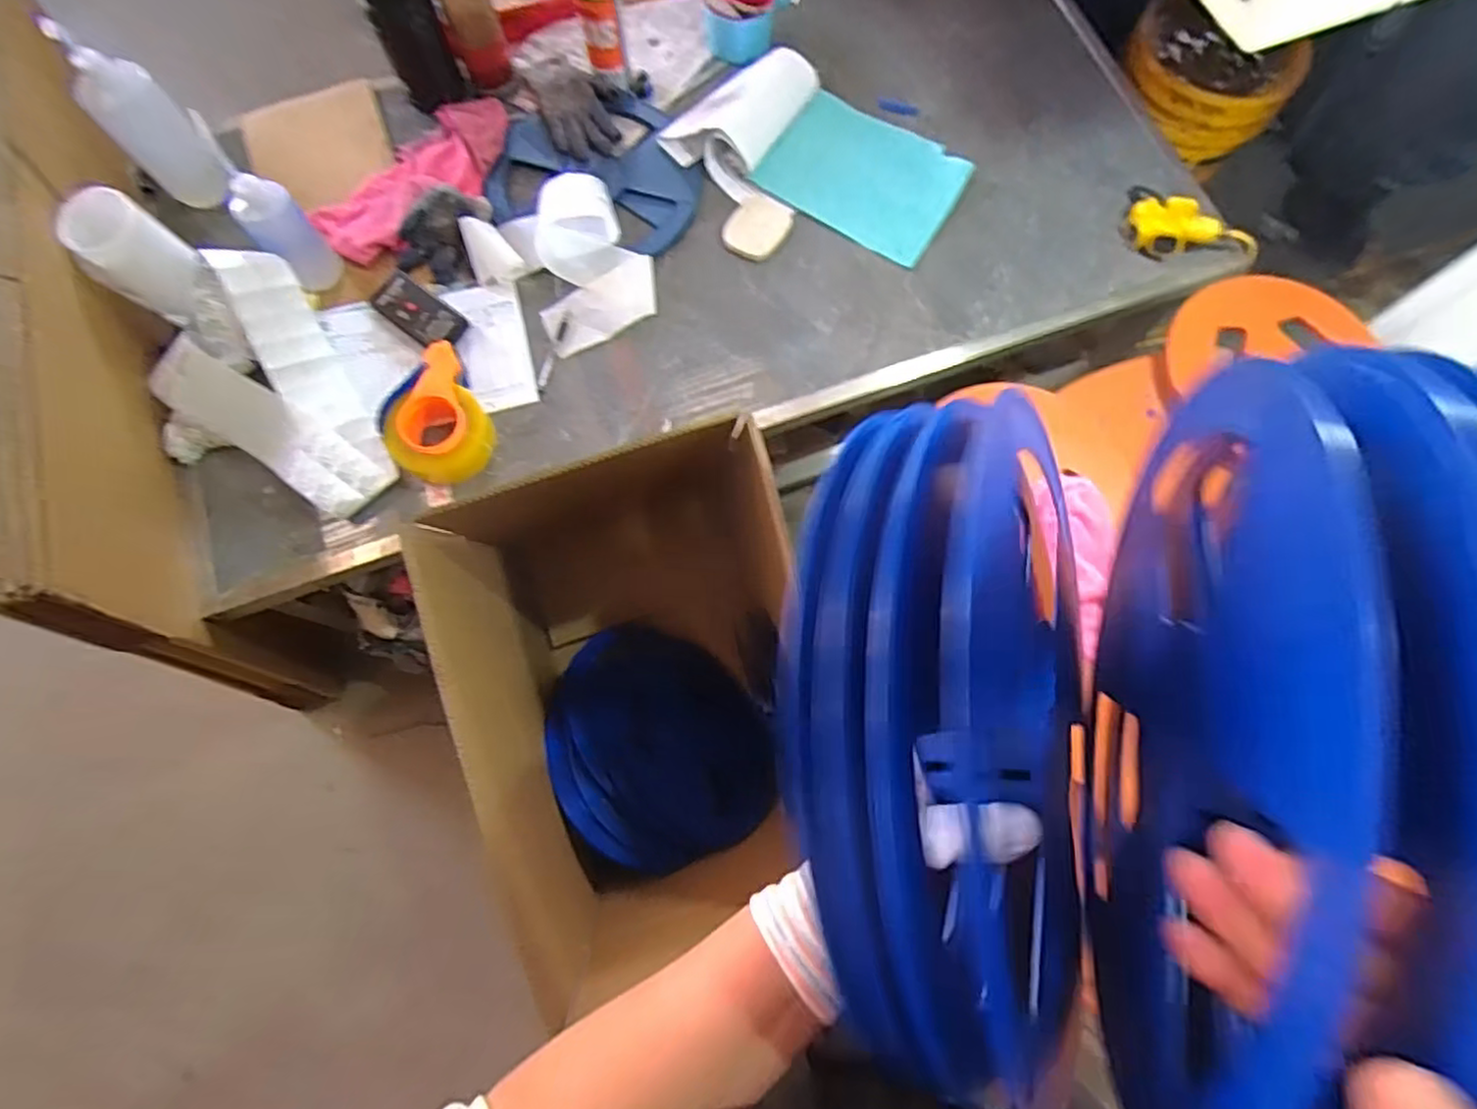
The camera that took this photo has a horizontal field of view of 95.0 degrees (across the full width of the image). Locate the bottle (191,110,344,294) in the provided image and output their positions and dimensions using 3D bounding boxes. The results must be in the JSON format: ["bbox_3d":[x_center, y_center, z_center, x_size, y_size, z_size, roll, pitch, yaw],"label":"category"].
[{"bbox_3d":[-0.624,-0.448,0.899,0.074,0.203,0.086,-41,79,-11],"label":"bottle"}]

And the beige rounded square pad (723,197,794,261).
[{"bbox_3d":[0.028,-0.486,1.008,0.090,0.009,0.101,34,77,8],"label":"beige rounded square pad"}]

